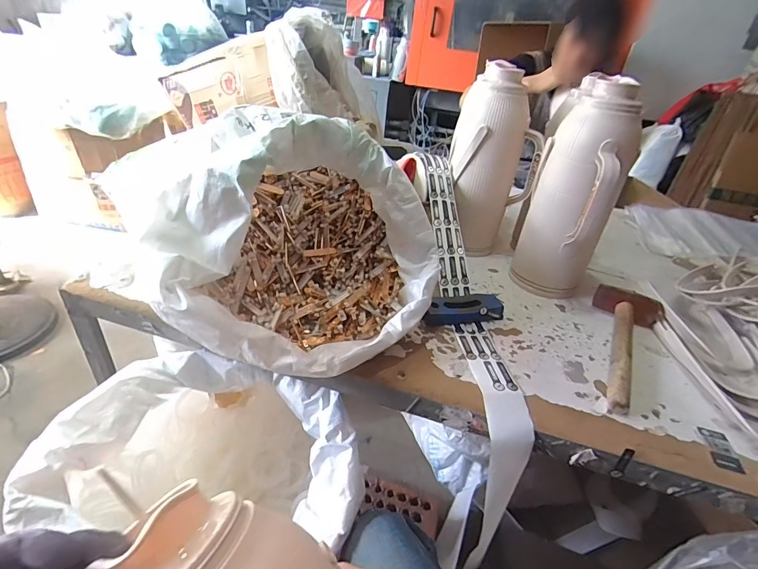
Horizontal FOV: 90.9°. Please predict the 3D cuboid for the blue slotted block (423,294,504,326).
[{"bbox_3d":[0.139,0.038,0.617,0.139,0.025,0.053,-4,36,-17],"label":"blue slotted block"}]

